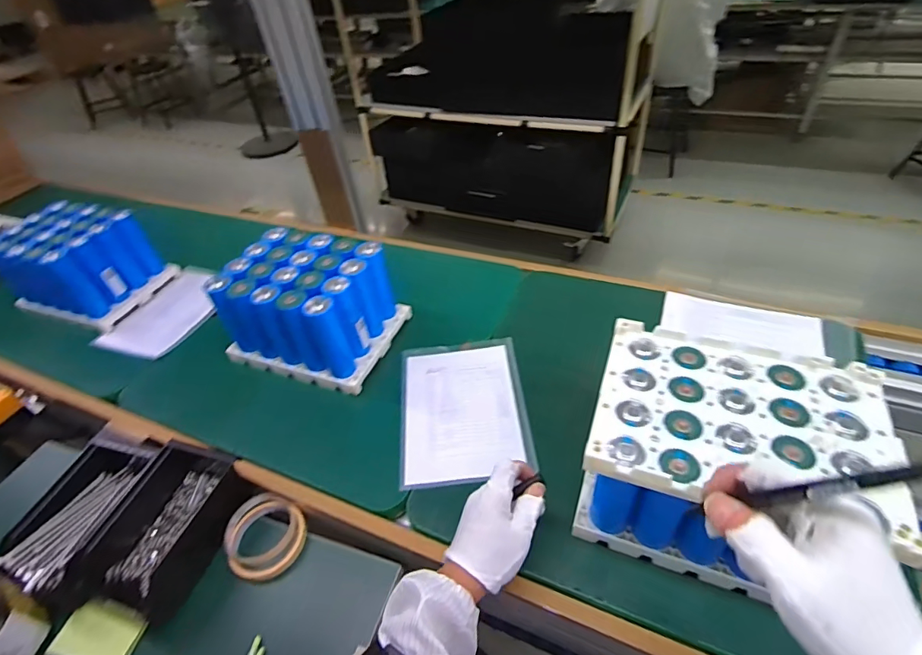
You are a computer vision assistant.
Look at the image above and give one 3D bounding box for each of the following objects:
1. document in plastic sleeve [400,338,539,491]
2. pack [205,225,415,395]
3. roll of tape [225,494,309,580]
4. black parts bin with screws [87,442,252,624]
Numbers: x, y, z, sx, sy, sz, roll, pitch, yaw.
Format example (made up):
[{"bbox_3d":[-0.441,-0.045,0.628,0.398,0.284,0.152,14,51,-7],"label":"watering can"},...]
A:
[{"bbox_3d":[0.004,0.104,0.636,0.166,0.009,0.227,-5,44,-1],"label":"document in plastic sleeve"},{"bbox_3d":[-0.221,-0.034,0.703,0.220,0.140,0.171,13,47,20],"label":"pack"},{"bbox_3d":[-0.238,0.253,0.567,0.089,0.032,0.090,-4,44,4],"label":"roll of tape"},{"bbox_3d":[-0.345,0.237,0.563,0.113,0.064,0.179,9,46,17],"label":"black parts bin with screws"}]

